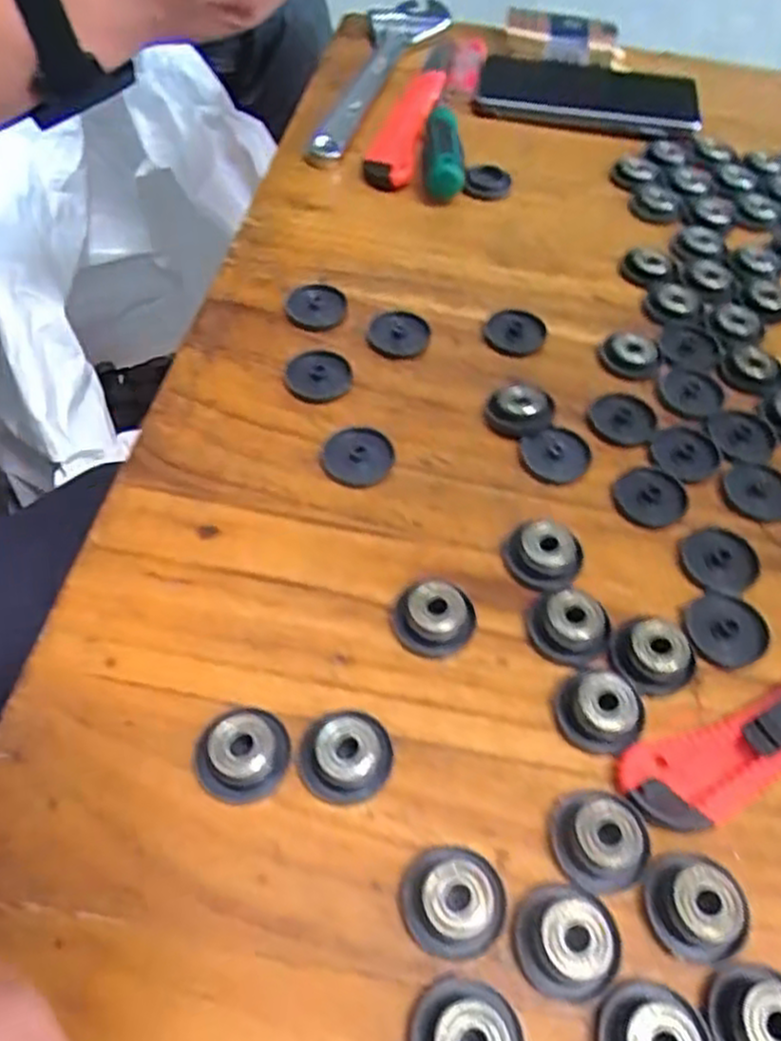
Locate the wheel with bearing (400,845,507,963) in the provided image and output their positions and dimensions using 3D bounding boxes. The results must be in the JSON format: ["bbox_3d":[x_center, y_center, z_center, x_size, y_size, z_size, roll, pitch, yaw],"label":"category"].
[{"bbox_3d":[0.021,0.121,0.242,0.032,0.015,0.032,2,56,-3],"label":"wheel with bearing"}]

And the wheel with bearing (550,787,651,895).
[{"bbox_3d":[0.071,0.106,0.256,0.030,0.014,0.031,6,56,-1],"label":"wheel with bearing"}]

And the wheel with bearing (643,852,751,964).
[{"bbox_3d":[0.100,0.124,0.246,0.029,0.013,0.031,-6,57,-8],"label":"wheel with bearing"}]

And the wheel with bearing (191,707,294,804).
[{"bbox_3d":[-0.051,0.081,0.263,0.032,0.015,0.027,-23,61,-18],"label":"wheel with bearing"}]

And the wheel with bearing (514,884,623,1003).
[{"bbox_3d":[0.057,0.130,0.237,0.032,0.014,0.031,2,56,-3],"label":"wheel with bearing"}]

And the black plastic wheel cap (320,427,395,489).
[{"bbox_3d":[-0.015,-0.029,0.347,0.030,0.005,0.034,34,61,17],"label":"black plastic wheel cap"}]

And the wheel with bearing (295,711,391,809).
[{"bbox_3d":[-0.015,0.082,0.265,0.029,0.016,0.030,2,56,-3],"label":"wheel with bearing"}]

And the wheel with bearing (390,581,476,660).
[{"bbox_3d":[0.017,0.038,0.298,0.031,0.017,0.025,7,56,0],"label":"wheel with bearing"}]

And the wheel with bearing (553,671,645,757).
[{"bbox_3d":[0.077,0.070,0.280,0.030,0.015,0.026,22,58,10],"label":"wheel with bearing"}]

